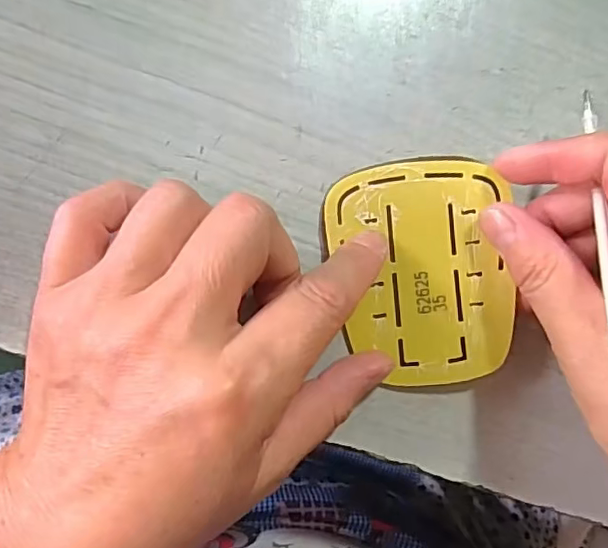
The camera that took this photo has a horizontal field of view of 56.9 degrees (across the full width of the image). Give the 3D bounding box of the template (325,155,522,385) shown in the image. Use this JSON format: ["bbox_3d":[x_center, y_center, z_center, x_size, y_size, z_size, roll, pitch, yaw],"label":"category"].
[{"bbox_3d":[0.045,0.000,0.213,0.068,0.004,0.083,-1,90,-1],"label":"template"}]

